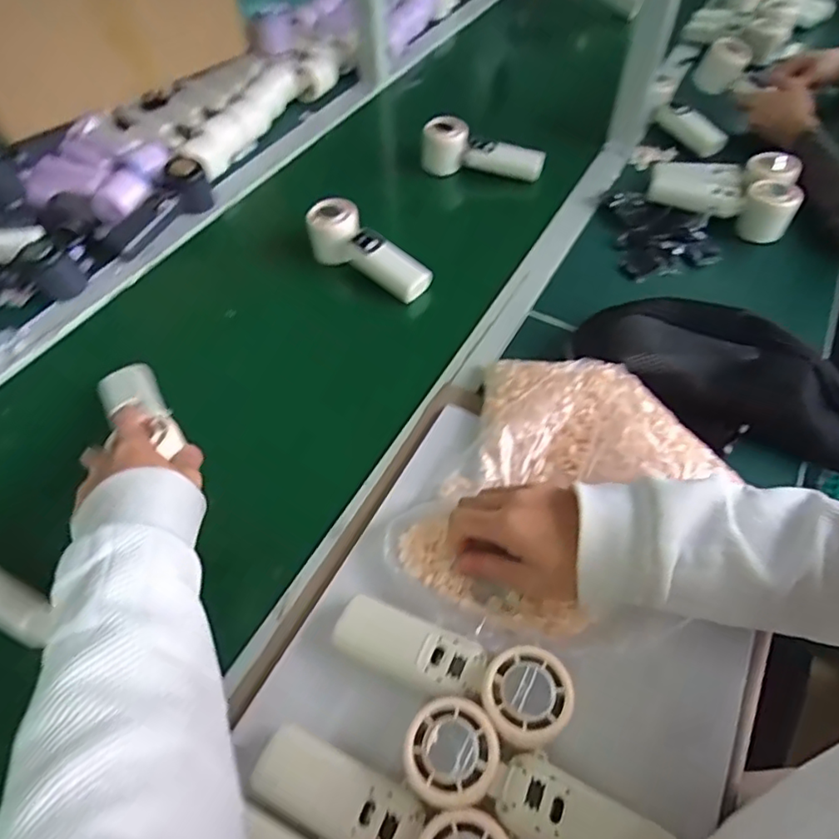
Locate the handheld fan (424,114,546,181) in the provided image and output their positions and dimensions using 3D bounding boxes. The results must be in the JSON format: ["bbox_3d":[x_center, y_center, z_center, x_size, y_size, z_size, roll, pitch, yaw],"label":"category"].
[{"bbox_3d":[0.089,-0.384,0.818,0.169,0.063,0.051,5,54,5],"label":"handheld fan"}]

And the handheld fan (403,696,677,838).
[{"bbox_3d":[0.069,0.230,0.345,0.163,0.052,0.053,24,58,17],"label":"handheld fan"}]

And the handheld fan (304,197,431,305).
[{"bbox_3d":[-0.062,-0.198,0.688,0.160,0.065,0.055,36,62,24],"label":"handheld fan"}]

